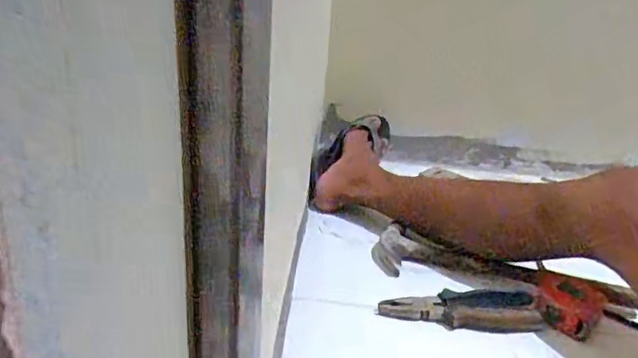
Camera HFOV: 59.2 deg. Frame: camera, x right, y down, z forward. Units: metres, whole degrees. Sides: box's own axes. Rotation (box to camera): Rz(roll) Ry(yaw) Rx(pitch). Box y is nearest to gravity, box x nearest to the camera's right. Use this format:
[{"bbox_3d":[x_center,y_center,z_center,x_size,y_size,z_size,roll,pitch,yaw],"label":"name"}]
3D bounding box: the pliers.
[{"bbox_3d":[0.168,0.156,0.672,0.192,0.026,0.053,2,22,-6],"label":"pliers"}]

